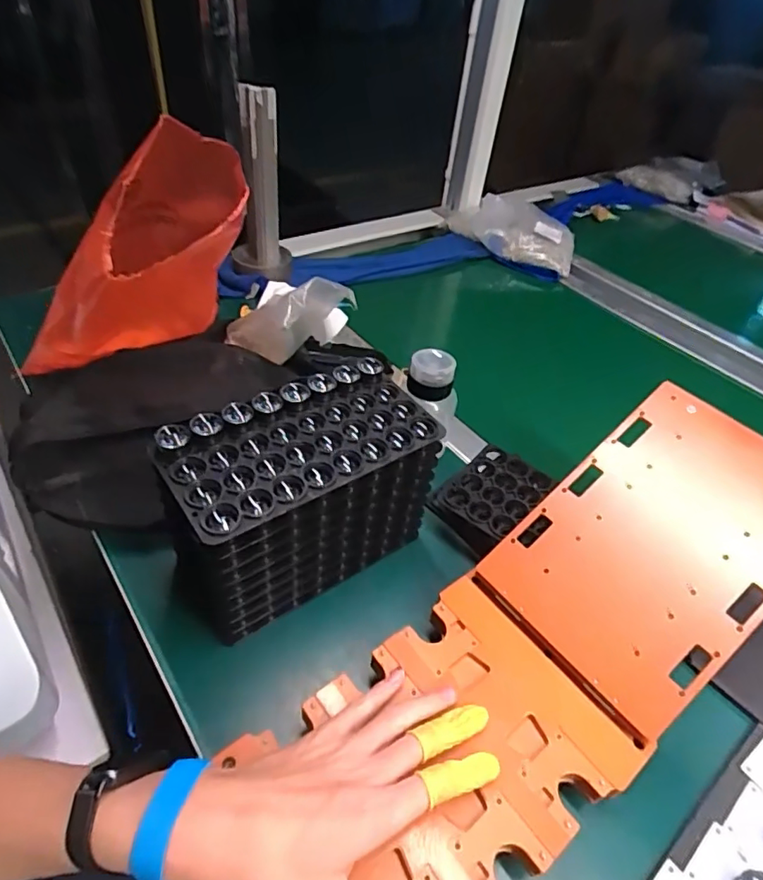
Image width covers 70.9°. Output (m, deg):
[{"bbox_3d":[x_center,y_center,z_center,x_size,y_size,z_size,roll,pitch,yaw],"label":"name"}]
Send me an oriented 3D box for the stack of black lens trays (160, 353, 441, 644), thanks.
[{"bbox_3d":[-0.060,0.044,0.428,0.197,0.149,0.095,-23,52,-27],"label":"stack of black lens trays"}]

